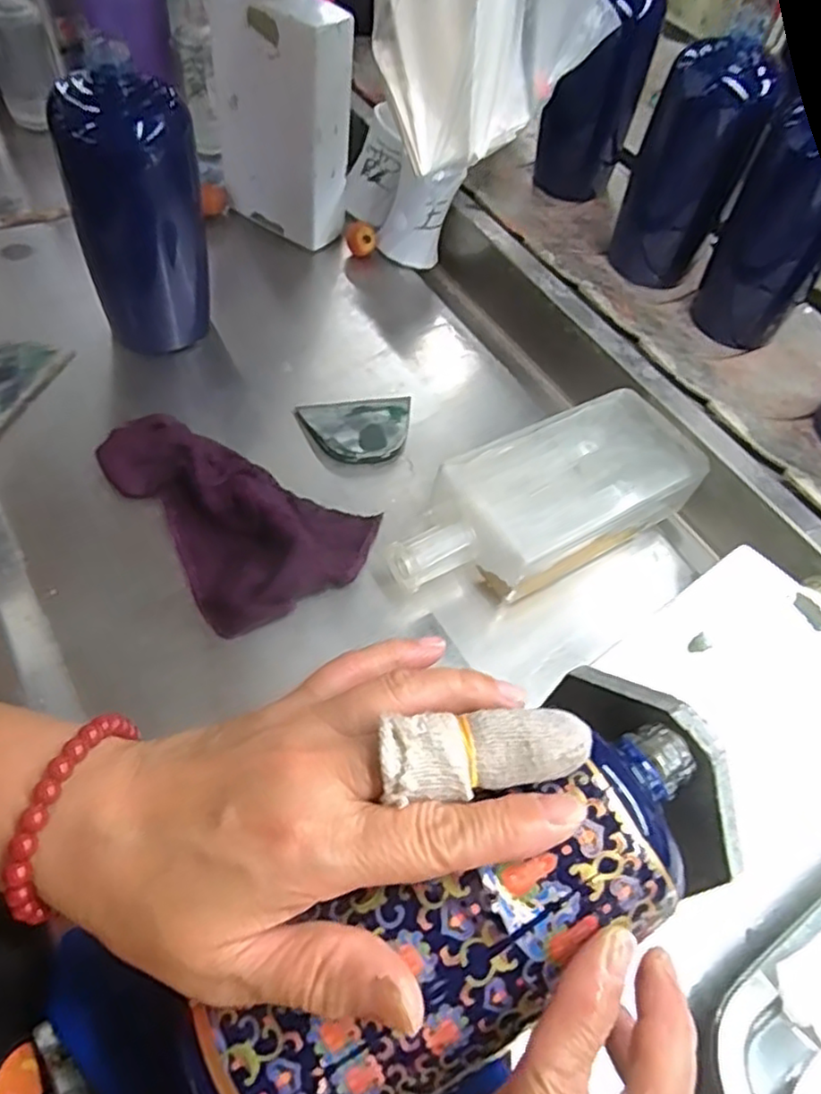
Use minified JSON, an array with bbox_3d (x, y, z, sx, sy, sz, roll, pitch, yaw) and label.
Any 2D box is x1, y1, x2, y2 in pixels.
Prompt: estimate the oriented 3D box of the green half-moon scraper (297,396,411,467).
[{"bbox_3d":[-0.037,-0.085,0.490,0.079,0.012,0.058,-8,59,-11],"label":"green half-moon scraper"}]

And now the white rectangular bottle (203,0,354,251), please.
[{"bbox_3d":[-0.103,-0.349,0.558,0.109,0.188,0.060,32,60,14],"label":"white rectangular bottle"}]

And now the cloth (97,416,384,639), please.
[{"bbox_3d":[-0.113,-0.034,0.429,0.113,0.027,0.178,-36,67,-24],"label":"cloth"}]

